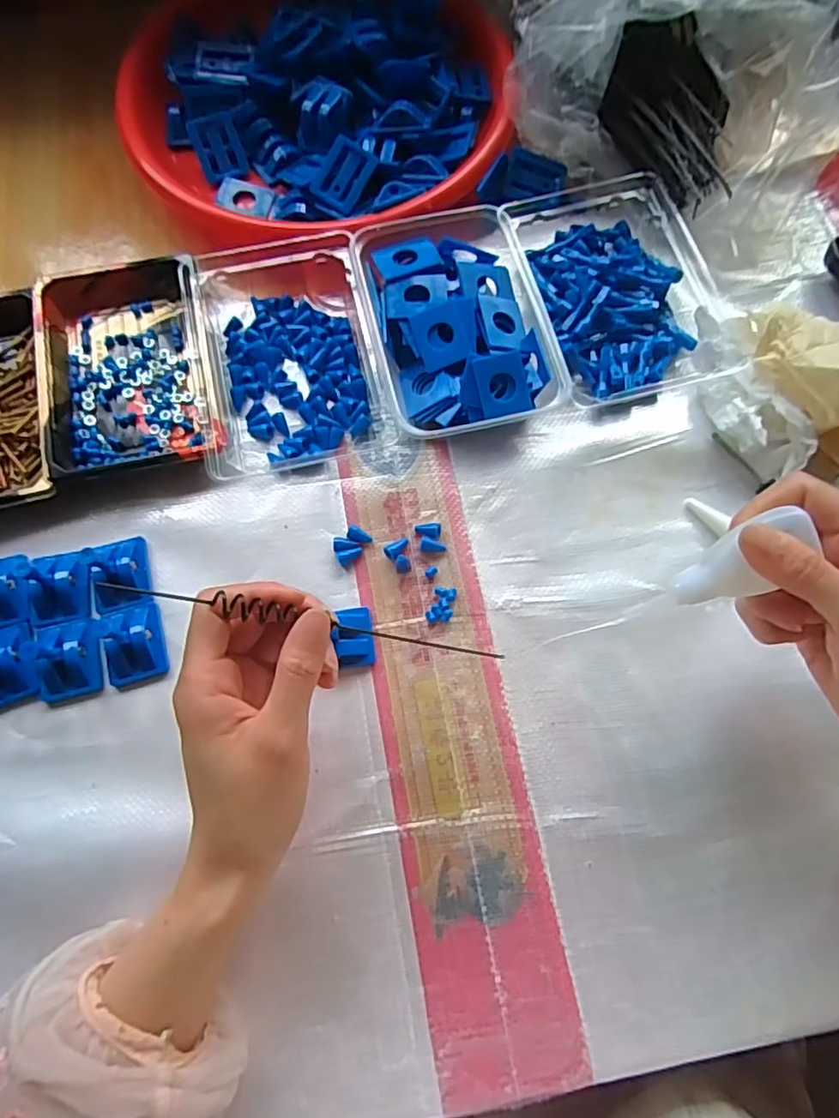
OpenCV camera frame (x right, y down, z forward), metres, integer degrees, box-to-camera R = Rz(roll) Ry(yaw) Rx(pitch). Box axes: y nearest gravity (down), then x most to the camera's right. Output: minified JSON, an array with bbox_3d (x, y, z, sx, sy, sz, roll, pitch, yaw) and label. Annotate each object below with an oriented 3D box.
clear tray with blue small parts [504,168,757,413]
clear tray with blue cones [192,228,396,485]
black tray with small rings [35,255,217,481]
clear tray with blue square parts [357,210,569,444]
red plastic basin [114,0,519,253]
[{"bbox_3d":[0.132,-0.193,0.425,0.121,0.034,0.182,-15,72,-4],"label":"clear tray with blue small parts"},{"bbox_3d":[-0.091,-0.147,0.414,0.117,0.029,0.183,-13,72,-4],"label":"clear tray with blue cones"},{"bbox_3d":[-0.196,-0.131,0.411,0.103,0.026,0.164,-12,71,-3],"label":"black tray with small rings"},{"bbox_3d":[0.023,-0.158,0.412,0.110,0.035,0.169,-13,72,-4],"label":"clear tray with blue square parts"},{"bbox_3d":[-0.079,-0.369,0.479,0.286,0.058,0.286,0,71,1],"label":"red plastic basin"}]

